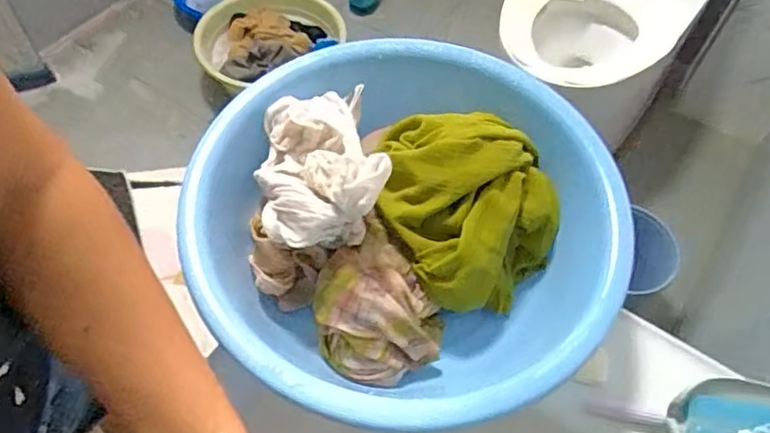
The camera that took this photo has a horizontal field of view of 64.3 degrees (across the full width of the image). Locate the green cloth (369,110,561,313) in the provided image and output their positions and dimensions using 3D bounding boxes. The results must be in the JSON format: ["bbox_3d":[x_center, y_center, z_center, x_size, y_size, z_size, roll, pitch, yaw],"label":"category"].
[{"bbox_3d":[0.067,-0.016,0.531,0.139,0.097,0.171,-27,62,-18],"label":"green cloth"}]

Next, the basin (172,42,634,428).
[{"bbox_3d":[0.014,0.016,0.508,0.320,0.131,0.323,1,57,-1],"label":"basin"}]

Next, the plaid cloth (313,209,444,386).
[{"bbox_3d":[-0.012,0.073,0.500,0.103,0.054,0.121,-35,64,-22],"label":"plaid cloth"}]

